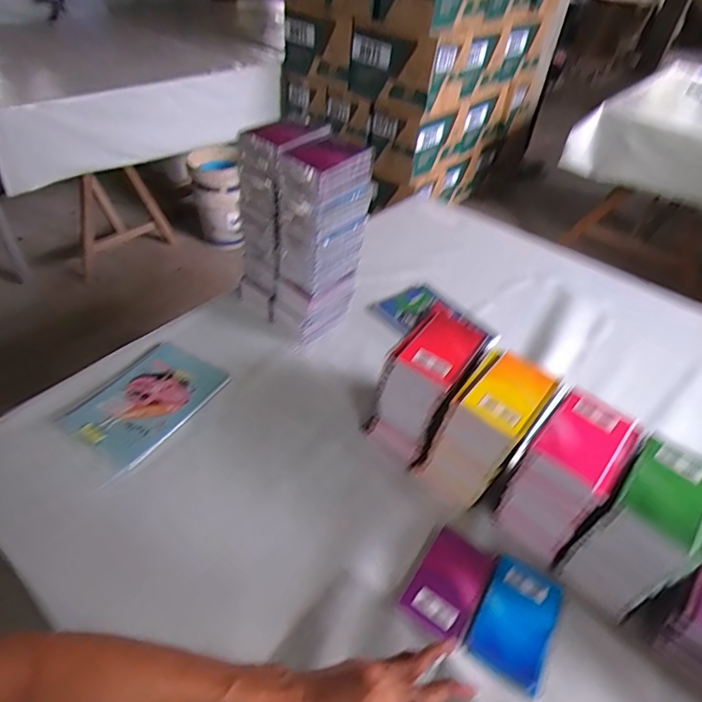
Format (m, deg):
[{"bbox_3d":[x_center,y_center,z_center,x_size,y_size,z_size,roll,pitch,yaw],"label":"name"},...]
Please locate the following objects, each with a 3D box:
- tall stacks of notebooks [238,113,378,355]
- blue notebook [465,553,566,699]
[{"bbox_3d":[-0.085,-0.203,0.882,0.169,0.354,0.199,-28,53,-29],"label":"tall stacks of notebooks"},{"bbox_3d":[0.206,0.330,0.592,0.087,0.013,0.136,27,48,22],"label":"blue notebook"}]

